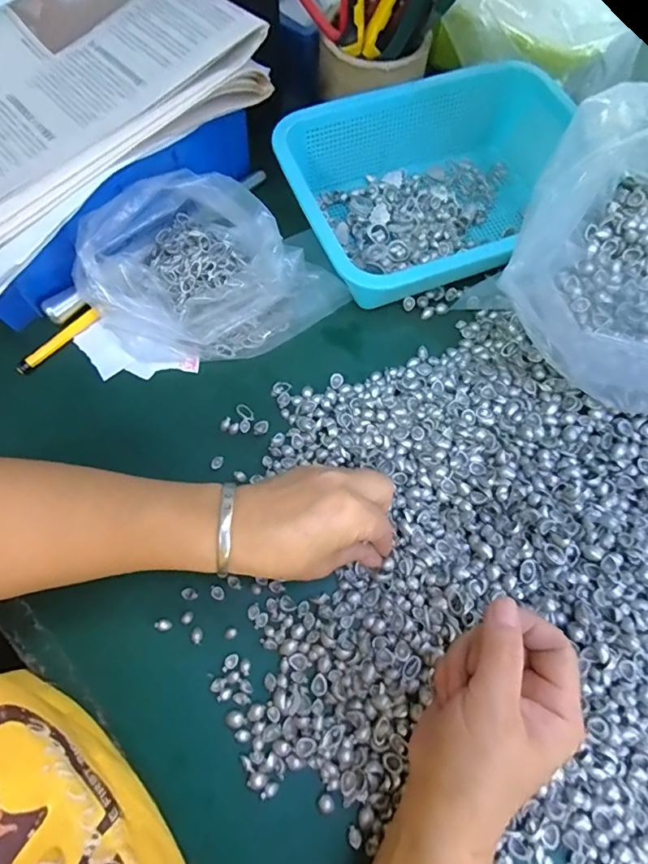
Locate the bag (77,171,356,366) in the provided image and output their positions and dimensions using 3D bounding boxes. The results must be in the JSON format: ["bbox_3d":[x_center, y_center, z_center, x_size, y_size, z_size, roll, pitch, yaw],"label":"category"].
[{"bbox_3d":[-0.089,-0.131,0.387,0.152,0.070,0.180,42,75,14],"label":"bag"}]

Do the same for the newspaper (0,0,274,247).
[{"bbox_3d":[-0.218,-0.259,0.359,0.210,0.036,0.295,43,73,14],"label":"newspaper"}]

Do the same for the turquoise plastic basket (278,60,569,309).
[{"bbox_3d":[0.111,-0.226,0.427,0.263,0.063,0.173,-23,72,-8],"label":"turquoise plastic basket"}]

